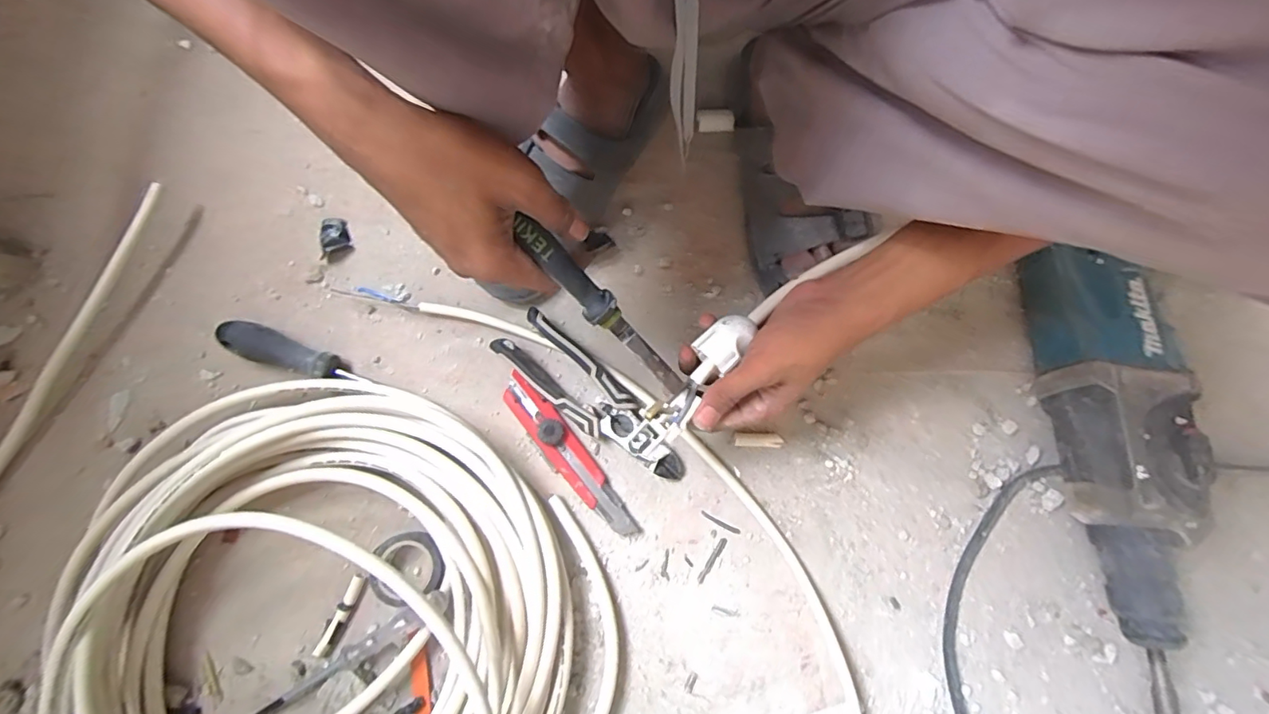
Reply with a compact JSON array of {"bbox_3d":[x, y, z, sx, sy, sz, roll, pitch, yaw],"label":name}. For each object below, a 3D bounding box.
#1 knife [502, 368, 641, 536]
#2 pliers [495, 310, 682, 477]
[{"bbox_3d":[-0.057,0.082,0.453,0.031,0.021,0.166,-39,79,-9],"label":"knife"},{"bbox_3d":[-0.035,0.038,0.463,0.187,0.029,0.049,40,79,9],"label":"pliers"}]

